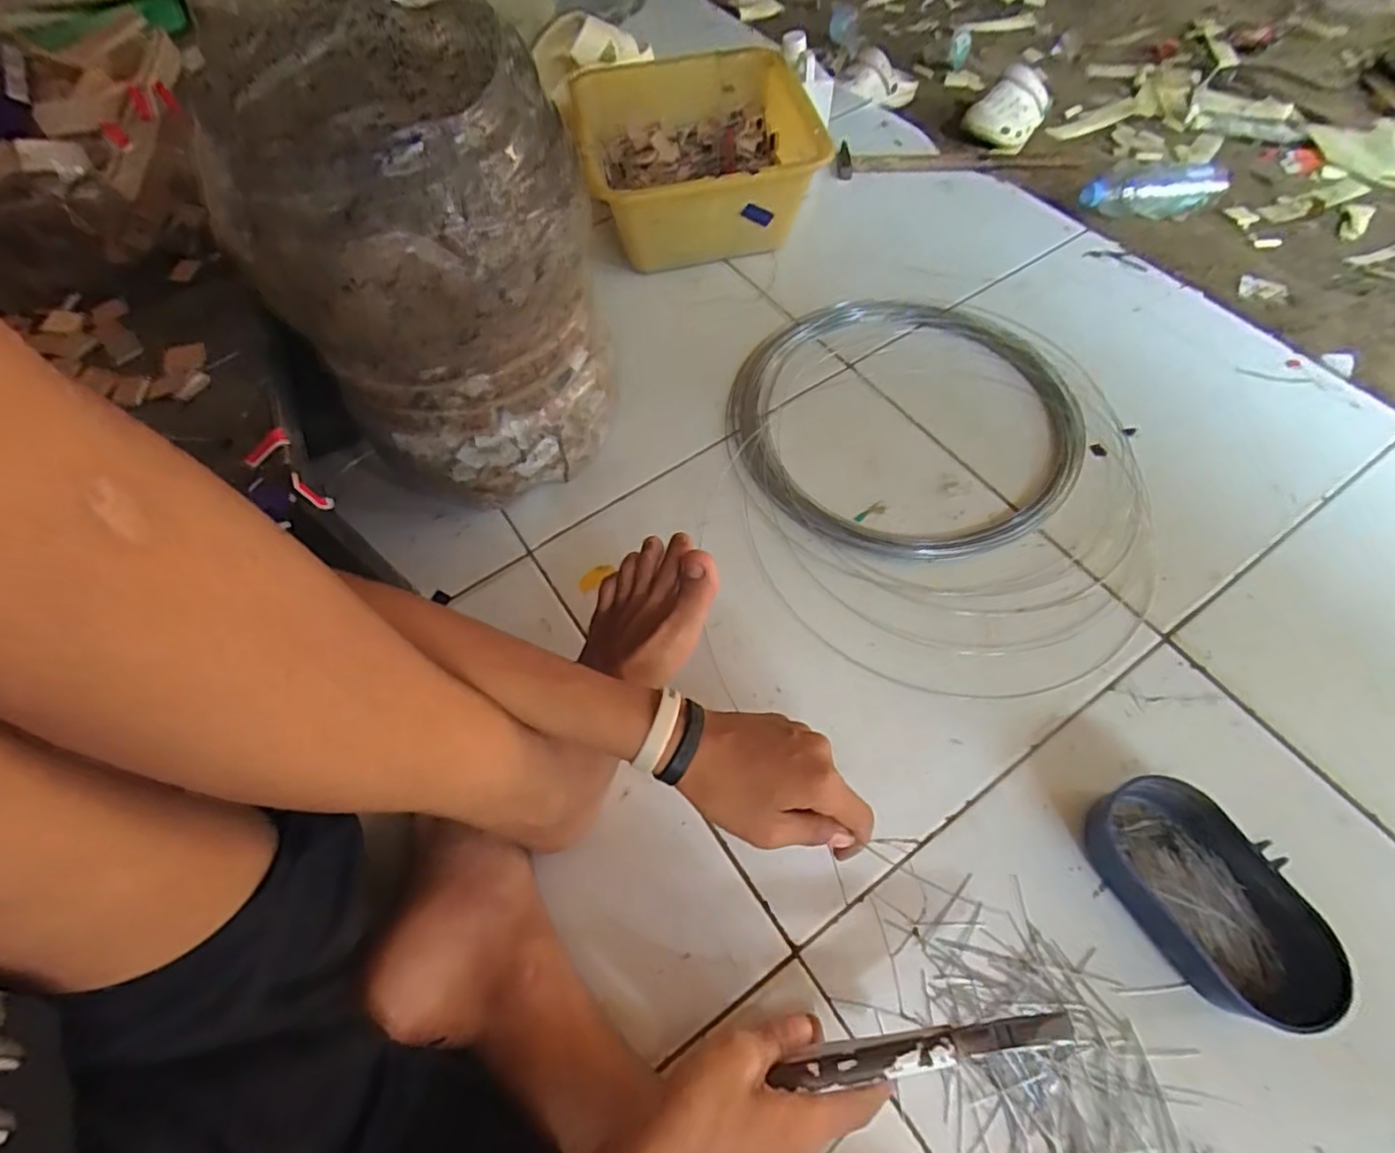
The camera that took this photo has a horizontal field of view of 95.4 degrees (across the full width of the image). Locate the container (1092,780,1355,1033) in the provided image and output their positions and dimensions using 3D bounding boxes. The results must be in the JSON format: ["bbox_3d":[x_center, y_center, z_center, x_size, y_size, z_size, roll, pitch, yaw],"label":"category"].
[{"bbox_3d":[0.343,0.215,0.430,0.087,0.045,0.155,-26,65,-10],"label":"container"}]

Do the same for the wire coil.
[{"bbox_3d":[0.218,-0.108,0.614,0.346,0.017,0.451,-15,64,-5],"label":"wire coil"}]

